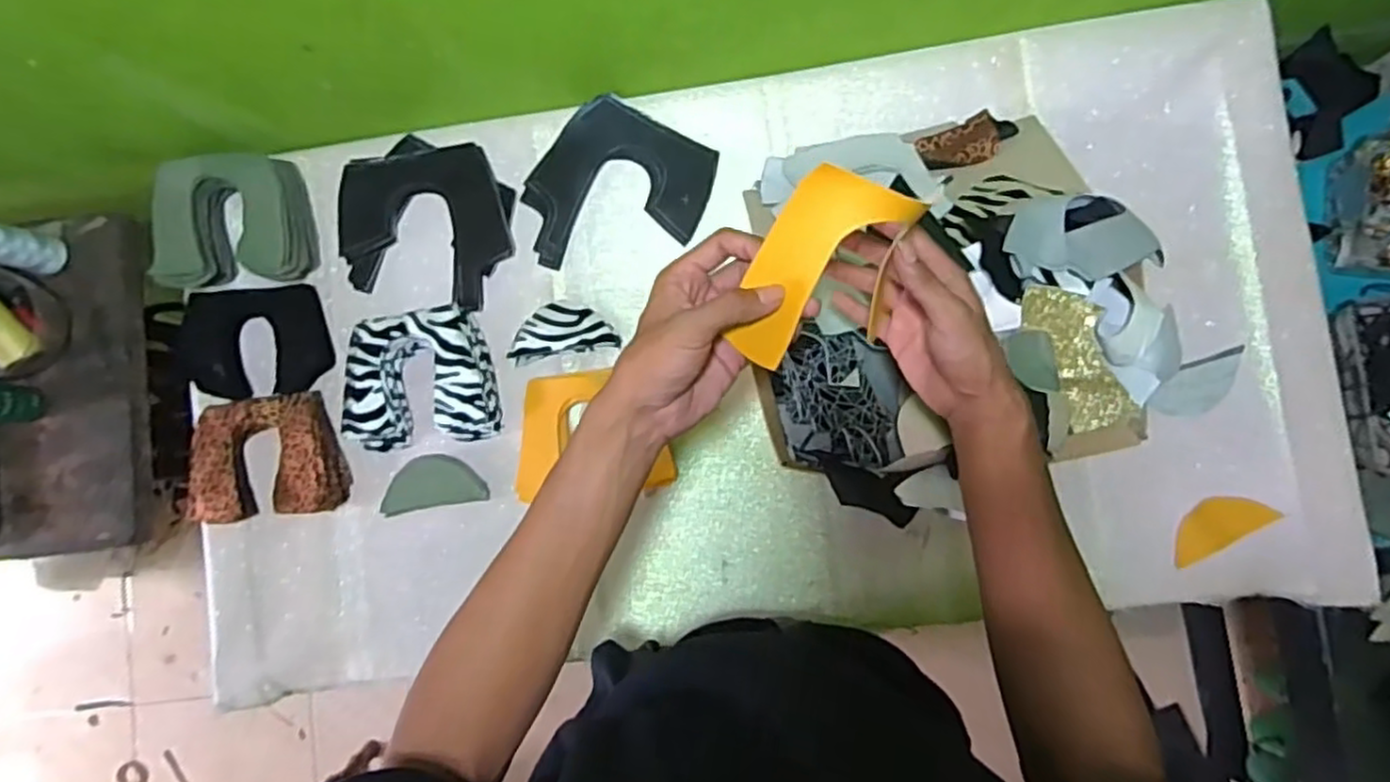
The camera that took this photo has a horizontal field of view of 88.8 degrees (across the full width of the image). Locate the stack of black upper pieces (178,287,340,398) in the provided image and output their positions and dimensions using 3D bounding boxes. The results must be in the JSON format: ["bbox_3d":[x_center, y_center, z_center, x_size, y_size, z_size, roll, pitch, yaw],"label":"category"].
[{"bbox_3d":[-0.490,-0.055,0.787,0.164,0.026,0.120,-4,85,4],"label":"stack of black upper pieces"}]

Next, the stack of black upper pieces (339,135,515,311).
[{"bbox_3d":[-0.300,-0.191,0.787,0.193,0.014,0.172,9,86,5],"label":"stack of black upper pieces"}]

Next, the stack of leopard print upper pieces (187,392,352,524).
[{"bbox_3d":[-0.467,0.072,0.779,0.161,0.037,0.130,-8,84,3],"label":"stack of leopard print upper pieces"}]

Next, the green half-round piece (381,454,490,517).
[{"bbox_3d":[-0.286,0.099,0.770,0.111,0.012,0.056,-10,84,3],"label":"green half-round piece"}]

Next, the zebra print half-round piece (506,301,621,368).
[{"bbox_3d":[-0.144,-0.065,0.769,0.120,0.026,0.056,-9,84,3],"label":"zebra print half-round piece"}]

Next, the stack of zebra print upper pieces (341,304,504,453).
[{"bbox_3d":[-0.303,-0.011,0.767,0.162,0.039,0.143,-10,84,3],"label":"stack of zebra print upper pieces"}]

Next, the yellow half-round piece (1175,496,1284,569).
[{"bbox_3d":[0.523,0.133,0.712,0.103,0.004,0.044,-33,71,7],"label":"yellow half-round piece"}]

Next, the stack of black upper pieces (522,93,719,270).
[{"bbox_3d":[-0.090,-0.215,0.779,0.183,0.015,0.191,28,88,6],"label":"stack of black upper pieces"}]

